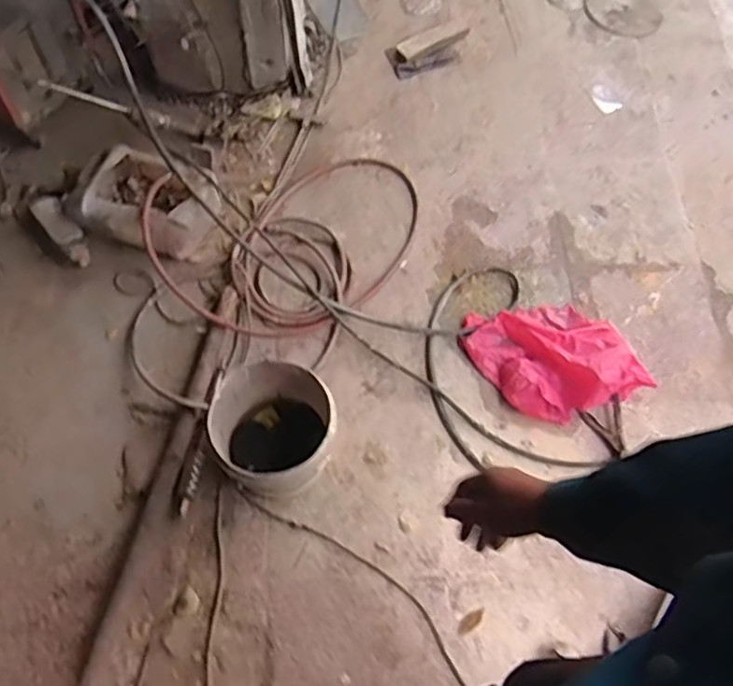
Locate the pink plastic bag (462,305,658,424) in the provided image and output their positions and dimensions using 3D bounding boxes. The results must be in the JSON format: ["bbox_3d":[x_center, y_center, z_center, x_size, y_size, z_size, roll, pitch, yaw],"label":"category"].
[{"bbox_3d":[0.461,0.025,1.602,0.365,0.128,0.300,-12,68,-8],"label":"pink plastic bag"}]

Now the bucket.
[{"bbox_3d":[-0.202,0.190,1.430,0.243,0.248,0.246,1,67,-3],"label":"bucket"}]

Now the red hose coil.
[{"bbox_3d":[-0.188,-0.277,1.705,0.716,0.099,0.487,-17,69,-10],"label":"red hose coil"}]

